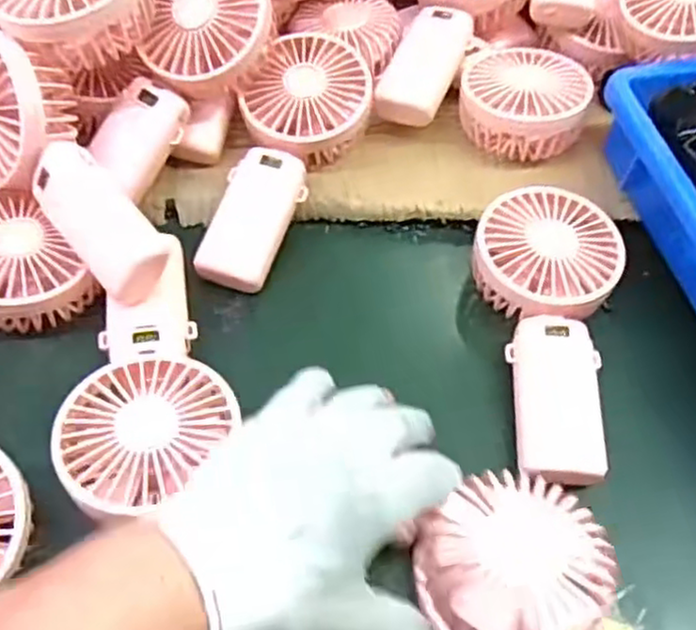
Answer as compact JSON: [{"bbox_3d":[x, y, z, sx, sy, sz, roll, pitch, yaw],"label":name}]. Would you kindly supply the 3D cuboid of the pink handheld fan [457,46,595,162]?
[{"bbox_3d":[0.122,-0.149,0.500,0.087,0.038,0.081,2,54,-3],"label":"pink handheld fan"}]

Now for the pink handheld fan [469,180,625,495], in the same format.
[{"bbox_3d":[0.116,0.004,0.412,0.086,0.034,0.184,7,54,1],"label":"pink handheld fan"}]

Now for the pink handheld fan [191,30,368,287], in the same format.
[{"bbox_3d":[-0.043,-0.104,0.459,0.081,0.040,0.185,18,74,9],"label":"pink handheld fan"}]

